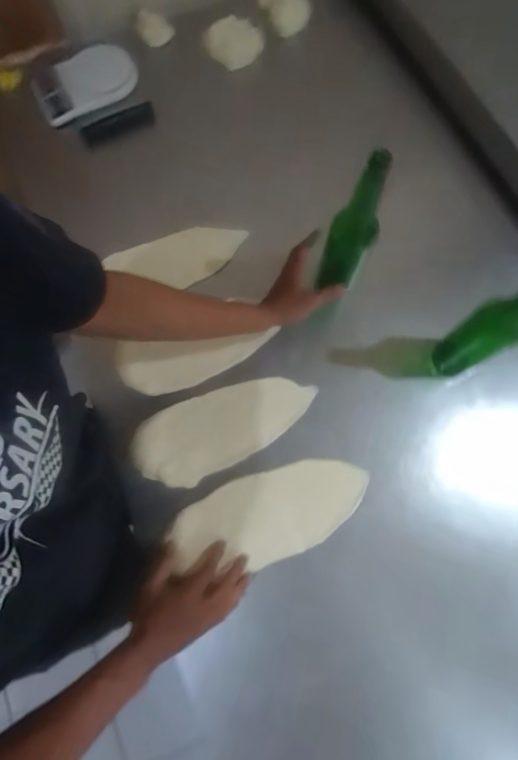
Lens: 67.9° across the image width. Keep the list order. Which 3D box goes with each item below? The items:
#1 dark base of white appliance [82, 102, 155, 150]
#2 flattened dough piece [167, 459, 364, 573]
[{"bbox_3d":[-0.301,-0.539,0.818,0.159,0.031,0.038,-13,73,12],"label":"dark base of white appliance"},{"bbox_3d":[0.019,0.210,0.598,0.301,0.023,0.130,-17,74,-2],"label":"flattened dough piece"}]

